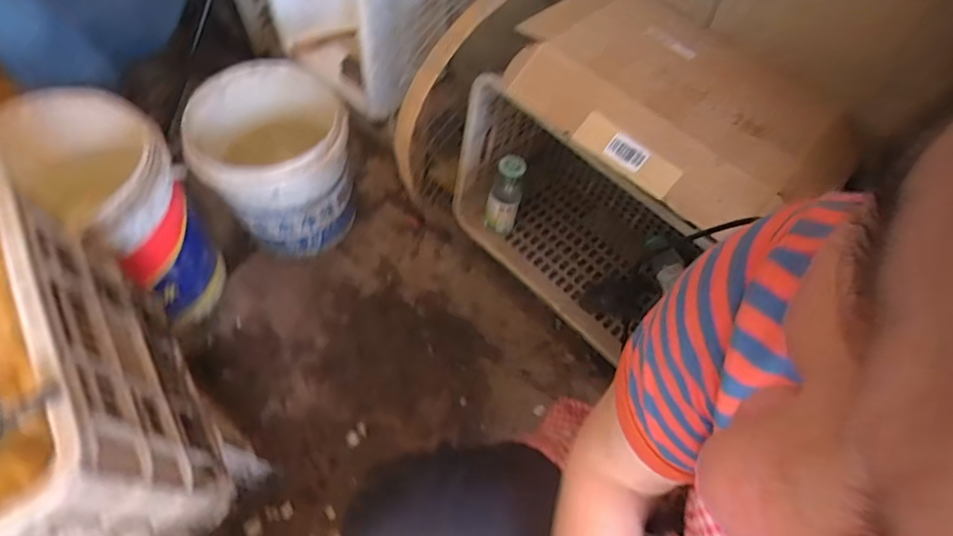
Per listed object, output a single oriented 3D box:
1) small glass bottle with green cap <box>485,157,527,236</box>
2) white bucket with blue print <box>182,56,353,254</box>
[{"bbox_3d":[0.053,-0.134,1.008,0.064,0.158,0.074,8,62,2],"label":"small glass bottle with green cap"},{"bbox_3d":[-0.381,-0.198,1.041,0.266,0.283,0.245,1,62,-2],"label":"white bucket with blue print"}]

